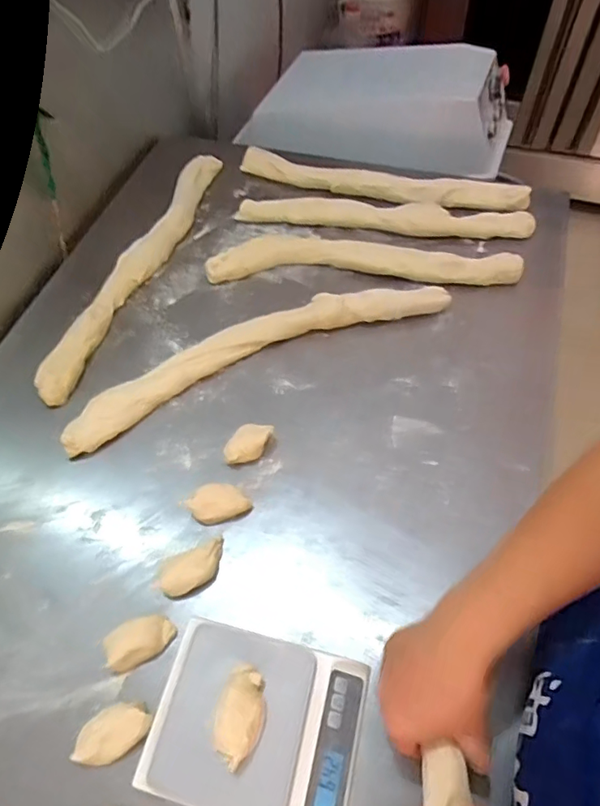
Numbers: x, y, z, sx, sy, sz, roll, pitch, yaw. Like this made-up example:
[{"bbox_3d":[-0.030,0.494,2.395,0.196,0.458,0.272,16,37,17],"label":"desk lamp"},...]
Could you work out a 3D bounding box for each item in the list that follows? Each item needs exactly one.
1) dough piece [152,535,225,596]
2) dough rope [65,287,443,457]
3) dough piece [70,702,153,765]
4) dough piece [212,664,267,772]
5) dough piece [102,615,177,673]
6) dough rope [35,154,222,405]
[{"bbox_3d":[-0.117,0.180,0.568,0.079,0.030,0.036,-29,59,-15],"label":"dough piece"},{"bbox_3d":[-0.056,-0.075,0.733,0.563,0.037,0.091,-23,58,-11],"label":"dough rope"},{"bbox_3d":[-0.176,0.313,0.493,0.072,0.022,0.039,-28,59,-14],"label":"dough piece"},{"bbox_3d":[-0.051,0.278,0.466,0.042,0.042,0.073,17,60,13],"label":"dough piece"},{"bbox_3d":[-0.163,0.243,0.535,0.065,0.032,0.040,-25,58,-13],"label":"dough piece"},{"bbox_3d":[-0.257,-0.234,0.847,0.059,0.032,0.569,14,58,12],"label":"dough rope"}]

